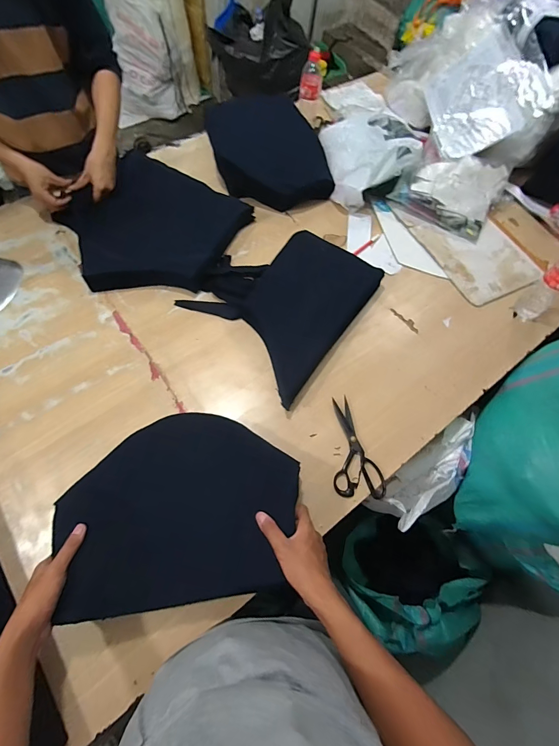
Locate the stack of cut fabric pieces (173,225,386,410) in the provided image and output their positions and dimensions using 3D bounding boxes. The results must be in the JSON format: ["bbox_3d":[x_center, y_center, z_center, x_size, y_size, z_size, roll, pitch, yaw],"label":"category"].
[{"bbox_3d":[-0.005,-0.200,0.861,0.380,0.075,0.410,33,67,12],"label":"stack of cut fabric pieces"}]

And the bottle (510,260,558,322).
[{"bbox_3d":[0.670,-0.222,0.825,0.069,0.216,0.069,-33,71,-17],"label":"bottle"}]

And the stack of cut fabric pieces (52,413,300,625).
[{"bbox_3d":[-0.166,0.224,0.586,0.385,0.042,0.293,-6,62,-7],"label":"stack of cut fabric pieces"}]

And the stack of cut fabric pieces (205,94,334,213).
[{"bbox_3d":[-0.046,-0.713,1.083,0.304,0.105,0.425,-18,67,-12],"label":"stack of cut fabric pieces"}]

